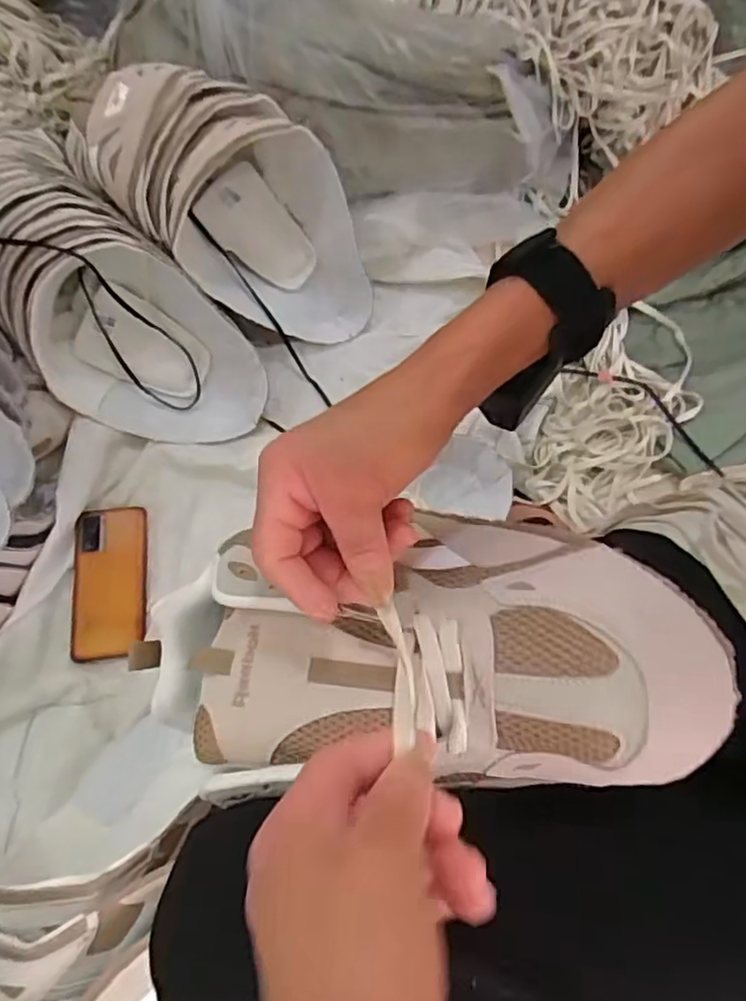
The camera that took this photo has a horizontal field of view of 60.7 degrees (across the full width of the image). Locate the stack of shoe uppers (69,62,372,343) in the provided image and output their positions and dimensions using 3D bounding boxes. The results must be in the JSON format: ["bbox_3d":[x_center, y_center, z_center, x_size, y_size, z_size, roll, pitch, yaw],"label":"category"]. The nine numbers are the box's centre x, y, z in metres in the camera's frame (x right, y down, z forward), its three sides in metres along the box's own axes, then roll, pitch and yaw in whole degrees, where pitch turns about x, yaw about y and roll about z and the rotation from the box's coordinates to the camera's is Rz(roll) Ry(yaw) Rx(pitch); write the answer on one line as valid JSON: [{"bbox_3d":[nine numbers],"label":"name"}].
[{"bbox_3d":[-0.157,-0.326,0.726,0.291,0.194,0.190,40,77,15],"label":"stack of shoe uppers"}]

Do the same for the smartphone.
[{"bbox_3d":[-0.287,0.088,0.695,0.074,0.011,0.162,-1,72,-14],"label":"smartphone"}]

